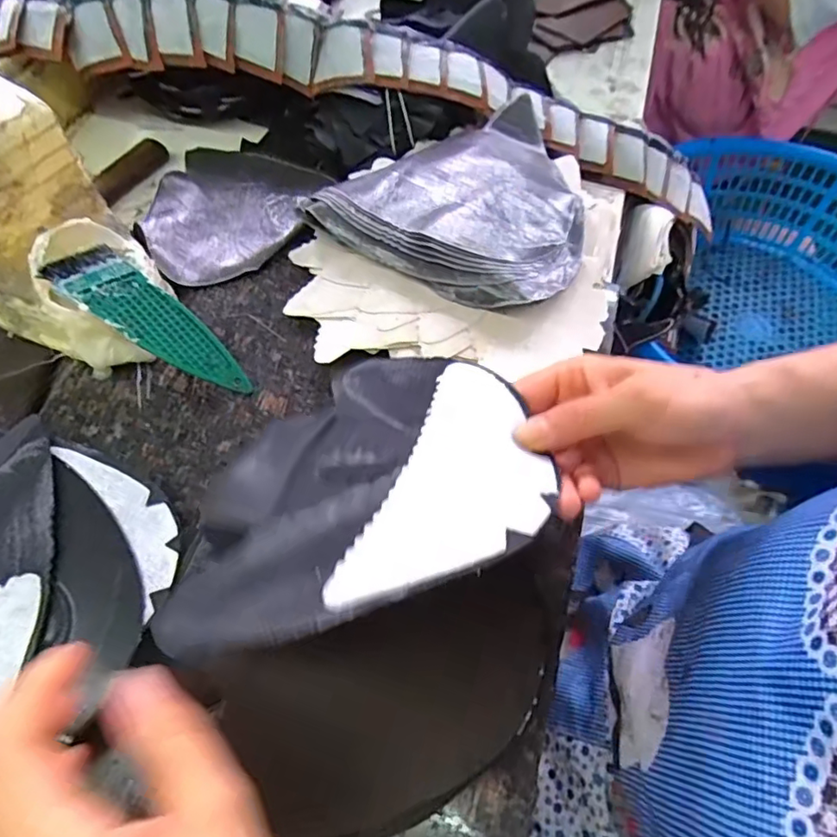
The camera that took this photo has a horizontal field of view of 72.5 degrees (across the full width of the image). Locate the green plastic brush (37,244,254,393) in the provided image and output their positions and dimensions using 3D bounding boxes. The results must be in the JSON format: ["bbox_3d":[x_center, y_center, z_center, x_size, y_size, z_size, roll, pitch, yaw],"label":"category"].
[{"bbox_3d":[-0.168,-0.061,0.371,0.133,0.004,0.038,38,72,-16],"label":"green plastic brush"}]

